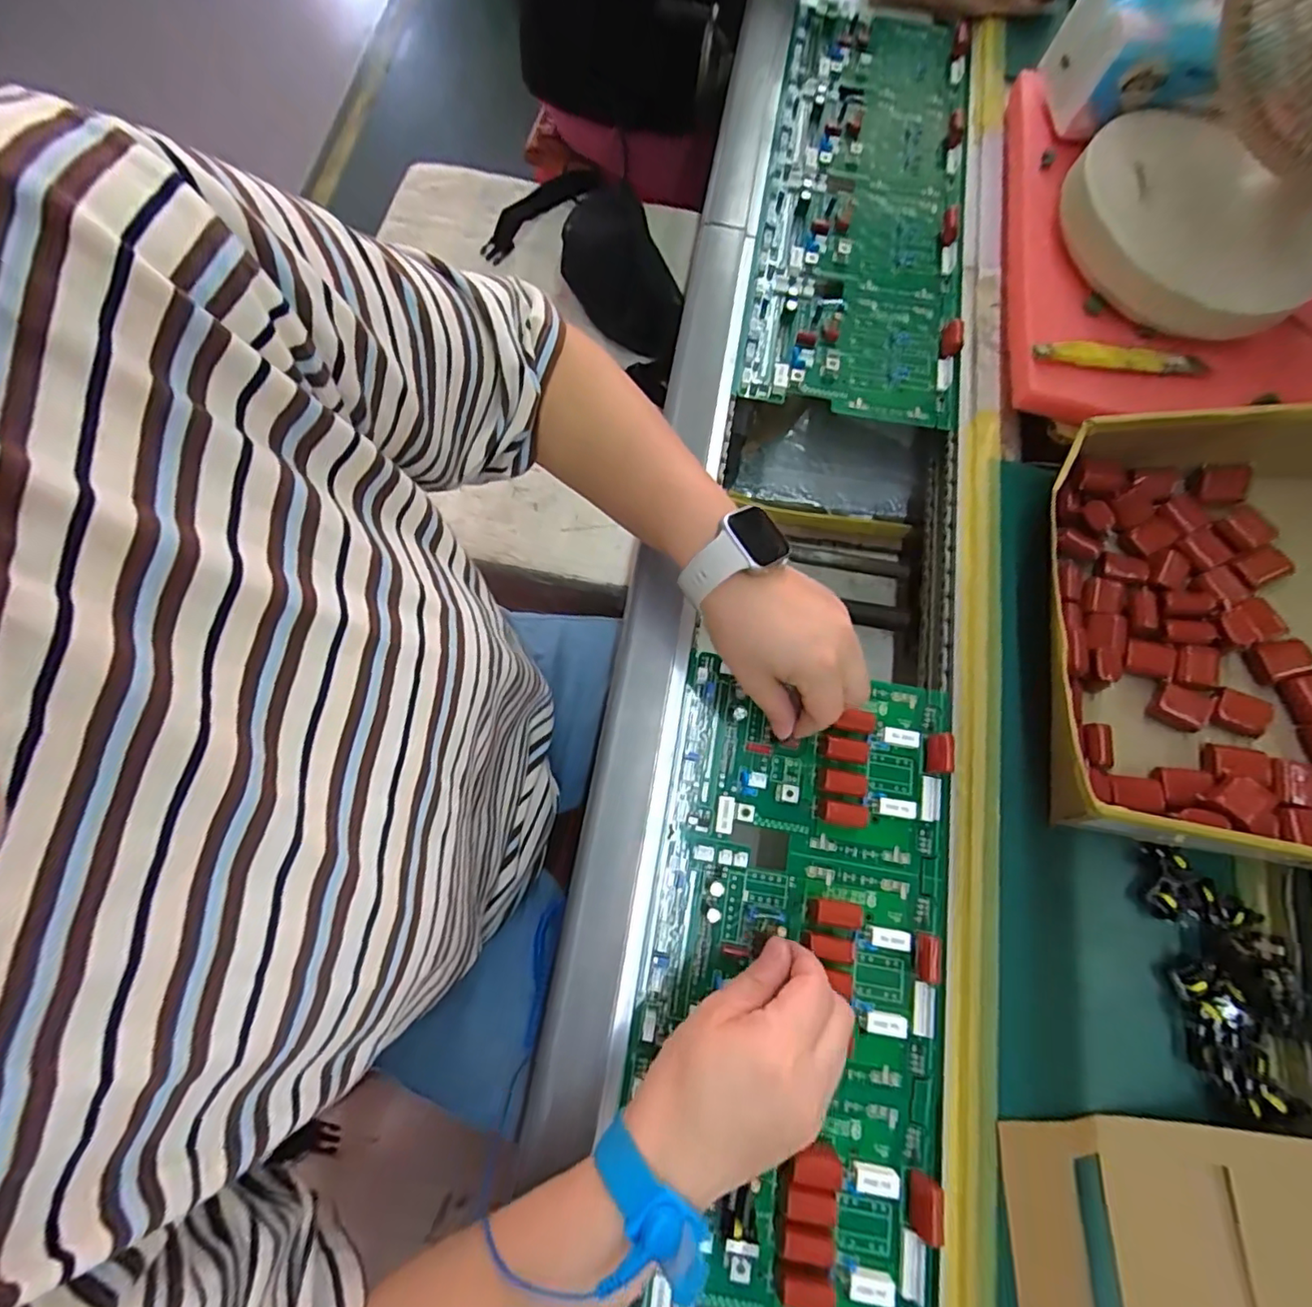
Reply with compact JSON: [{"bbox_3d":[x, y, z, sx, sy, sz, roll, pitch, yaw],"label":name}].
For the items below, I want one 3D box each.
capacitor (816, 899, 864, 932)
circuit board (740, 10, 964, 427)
[{"bbox_3d":[0.107,0.155,0.349,0.027,0.018,0.015,12,73,1],"label":"capacitor"},{"bbox_3d":[0.182,-0.414,0.519,0.162,0.022,0.445,10,73,0],"label":"circuit board"}]

